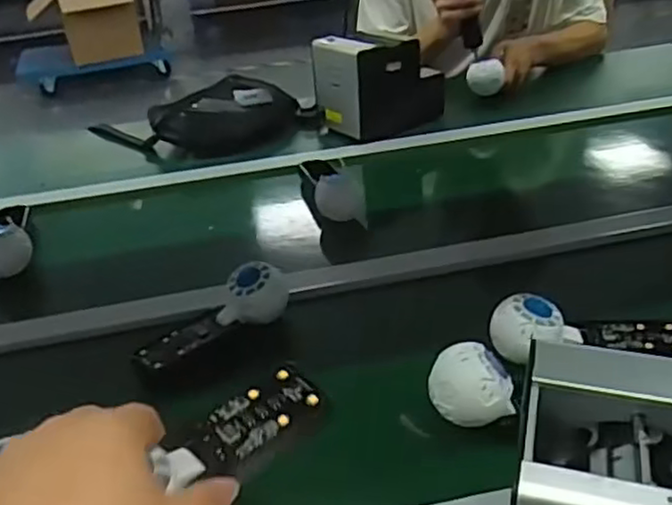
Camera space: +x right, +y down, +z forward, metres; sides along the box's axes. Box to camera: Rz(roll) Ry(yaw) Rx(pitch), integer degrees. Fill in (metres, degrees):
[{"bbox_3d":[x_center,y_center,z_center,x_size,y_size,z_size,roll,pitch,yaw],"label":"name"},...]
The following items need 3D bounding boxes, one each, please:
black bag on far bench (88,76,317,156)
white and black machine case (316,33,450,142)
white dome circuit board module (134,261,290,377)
[{"bbox_3d":[-0.170,-0.239,1.181,0.285,0.093,0.106,-8,31,-4],"label":"black bag on far bench"},{"bbox_3d":[0.071,-0.291,1.134,0.190,0.138,0.128,-25,36,-29],"label":"white and black machine case"},{"bbox_3d":[-0.120,0.064,0.679,0.172,0.059,0.047,-28,38,-33],"label":"white dome circuit board module"}]

